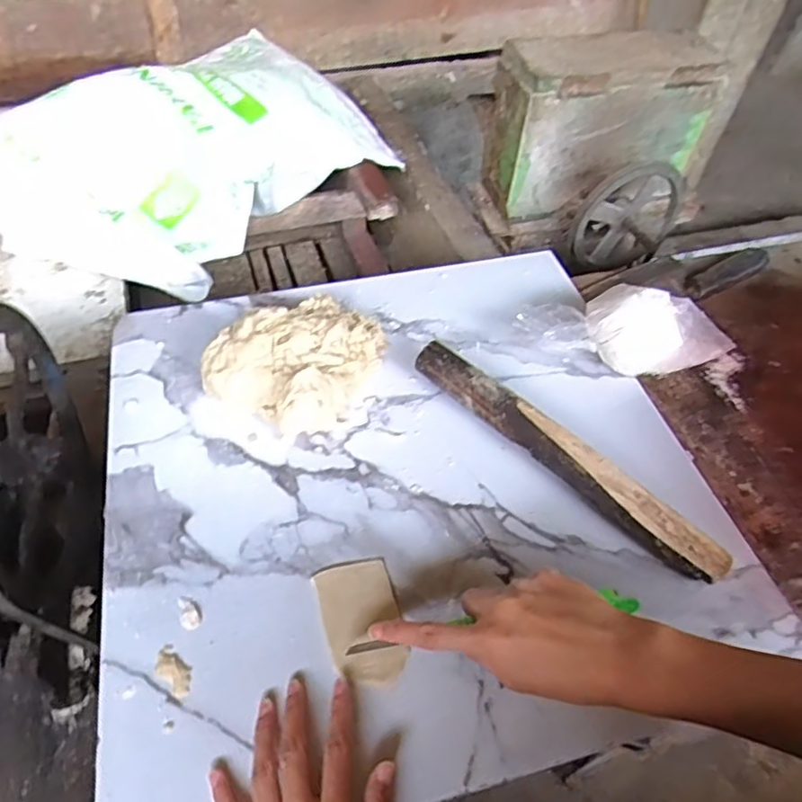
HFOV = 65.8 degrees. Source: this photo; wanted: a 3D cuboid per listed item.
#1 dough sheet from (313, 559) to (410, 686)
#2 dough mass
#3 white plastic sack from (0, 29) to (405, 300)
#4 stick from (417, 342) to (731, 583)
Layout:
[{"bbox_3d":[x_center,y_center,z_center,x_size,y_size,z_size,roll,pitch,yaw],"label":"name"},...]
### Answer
[{"bbox_3d":[-0.027,0.158,0.448,0.054,0.004,0.089,-15,52,-11],"label":"dough sheet"},{"bbox_3d":[-0.095,-0.045,0.580,0.134,0.061,0.148,25,53,15],"label":"dough mass"},{"bbox_3d":[-0.346,-0.408,1.042,0.402,0.206,0.640,31,54,19],"label":"white plastic sack"},{"bbox_3d":[0.131,0.046,0.531,0.033,0.034,0.300,-36,62,-29],"label":"stick"}]

